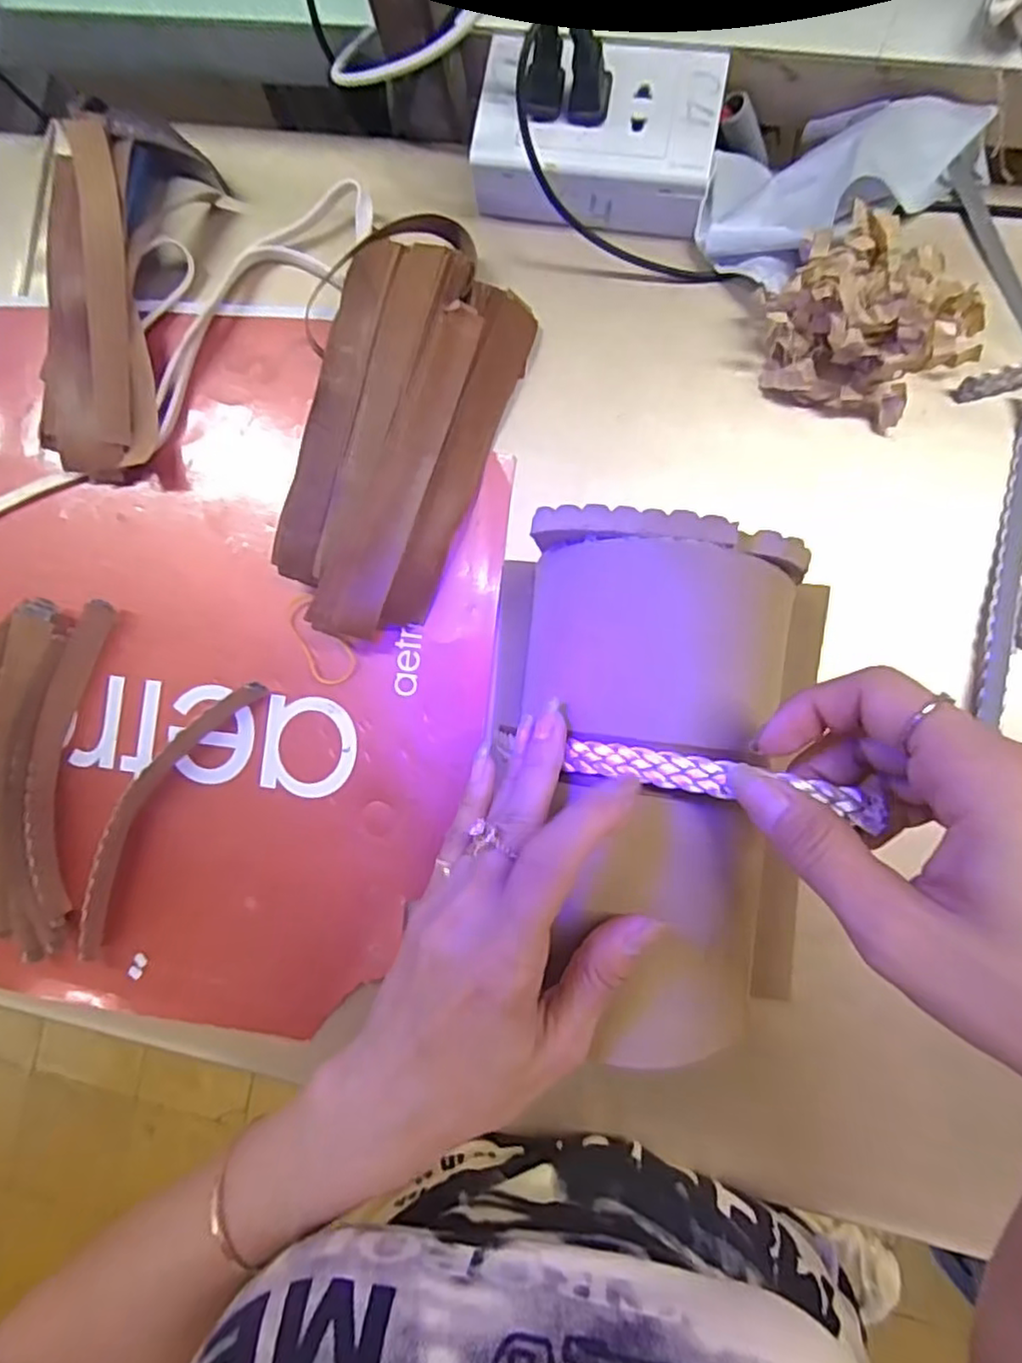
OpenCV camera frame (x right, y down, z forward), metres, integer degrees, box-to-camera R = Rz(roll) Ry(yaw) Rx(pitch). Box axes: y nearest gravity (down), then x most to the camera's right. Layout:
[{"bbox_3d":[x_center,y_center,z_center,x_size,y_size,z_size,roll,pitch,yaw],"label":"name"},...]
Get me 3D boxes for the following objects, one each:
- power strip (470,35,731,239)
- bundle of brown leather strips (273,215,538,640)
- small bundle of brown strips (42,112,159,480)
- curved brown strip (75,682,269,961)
[{"bbox_3d":[0.045,-0.281,0.346,0.119,0.042,0.075,7,89,7],"label":"power strip"},{"bbox_3d":[-0.062,-0.133,0.349,0.097,0.038,0.213,20,91,7],"label":"bundle of brown leather strips"},{"bbox_3d":[-0.241,-0.216,0.375,0.068,0.039,0.197,-2,88,7],"label":"small bundle of brown strips"},{"bbox_3d":[-0.199,0.069,0.366,0.034,0.017,0.177,33,92,7],"label":"curved brown strip"}]

